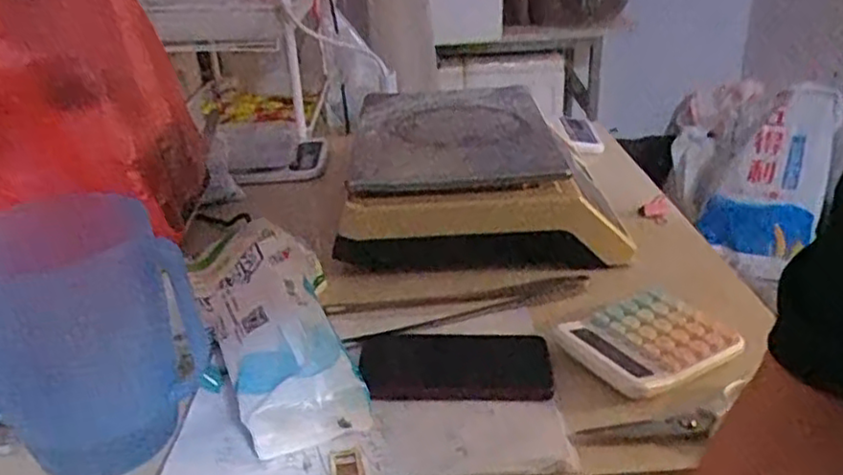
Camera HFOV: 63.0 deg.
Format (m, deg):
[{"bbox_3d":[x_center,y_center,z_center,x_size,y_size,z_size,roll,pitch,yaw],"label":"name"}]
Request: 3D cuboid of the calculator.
[{"bbox_3d":[0.196,0.090,0.598,0.131,0.022,0.104,-15,31,-20],"label":"calculator"}]

